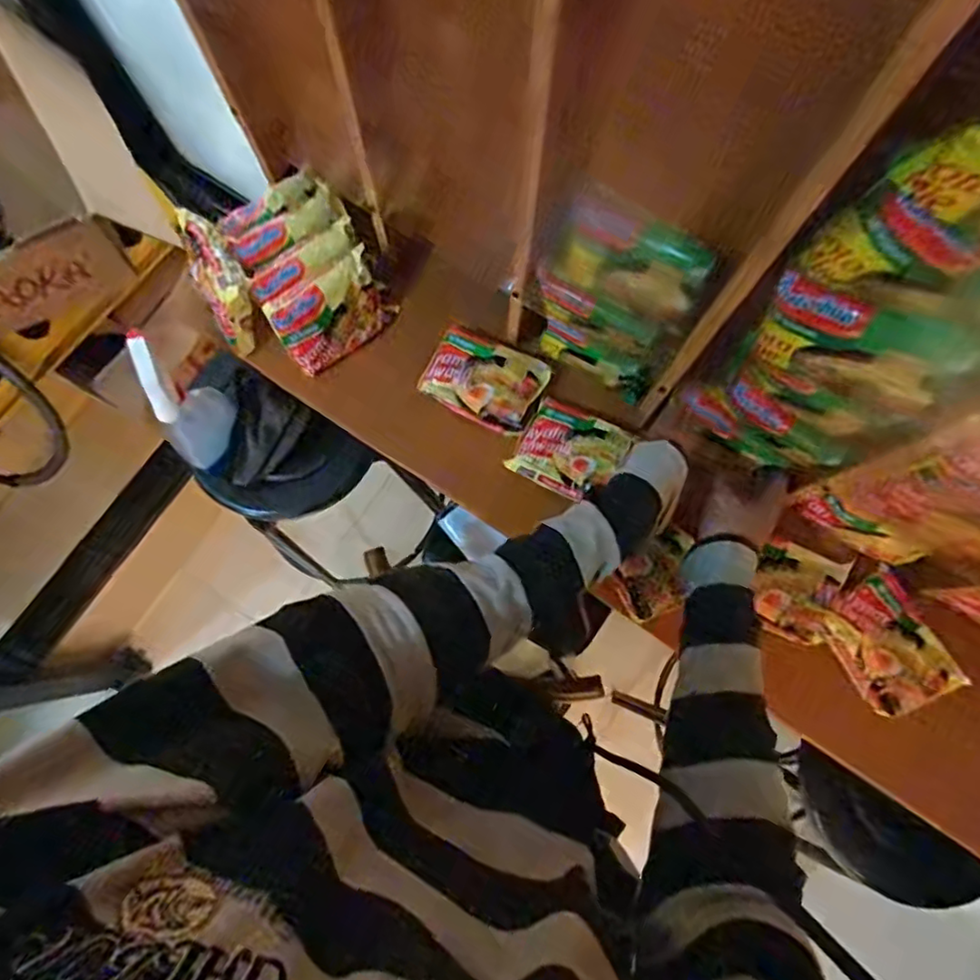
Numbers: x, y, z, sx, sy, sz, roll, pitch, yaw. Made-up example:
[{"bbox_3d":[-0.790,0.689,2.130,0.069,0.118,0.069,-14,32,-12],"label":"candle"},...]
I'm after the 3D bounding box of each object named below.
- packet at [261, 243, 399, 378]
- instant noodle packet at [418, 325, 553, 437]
[{"bbox_3d":[-0.169,-0.190,0.657,0.124,0.090,0.021,-37,49,-9],"label":"packet"},{"bbox_3d":[-0.006,-0.121,0.665,0.122,0.030,0.084,25,79,5],"label":"instant noodle packet"}]

